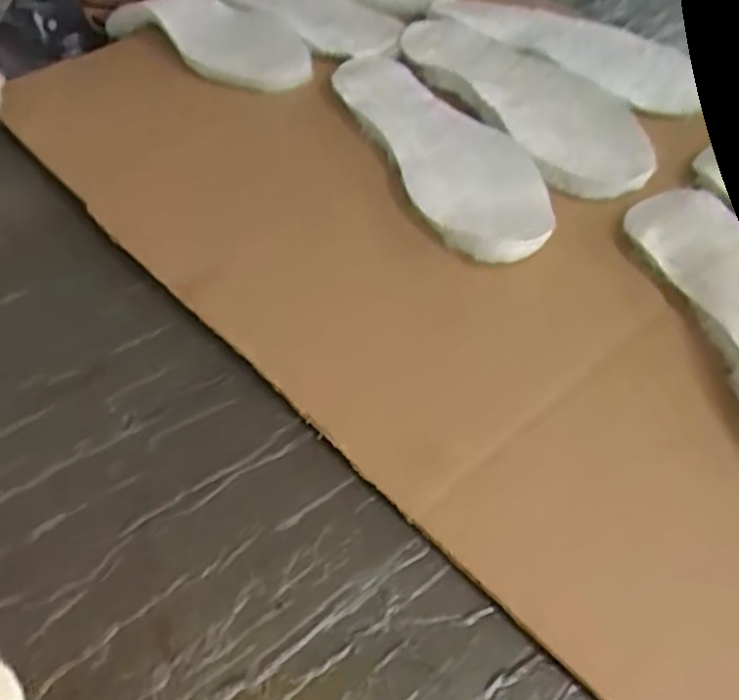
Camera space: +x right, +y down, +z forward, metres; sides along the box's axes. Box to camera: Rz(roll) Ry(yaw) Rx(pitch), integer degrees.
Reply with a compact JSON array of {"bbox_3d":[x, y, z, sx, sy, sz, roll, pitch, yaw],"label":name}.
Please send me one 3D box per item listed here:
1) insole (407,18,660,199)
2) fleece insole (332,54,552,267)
[{"bbox_3d":[0.126,-0.215,0.617,0.099,0.028,0.281,-18,48,-20],"label":"insole"},{"bbox_3d":[0.057,-0.162,0.576,0.090,0.028,0.268,-15,47,-17],"label":"fleece insole"}]

